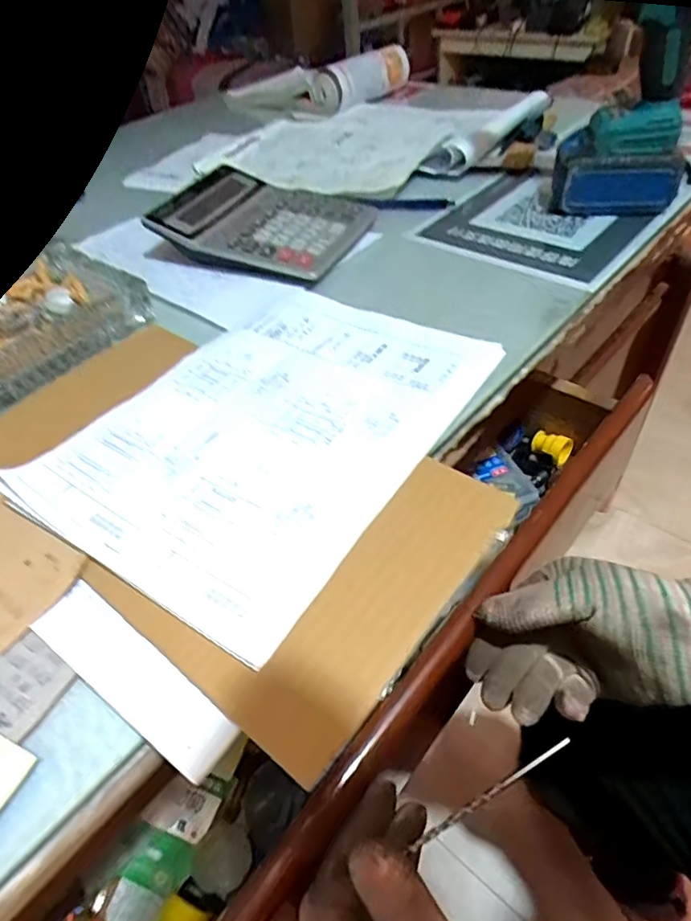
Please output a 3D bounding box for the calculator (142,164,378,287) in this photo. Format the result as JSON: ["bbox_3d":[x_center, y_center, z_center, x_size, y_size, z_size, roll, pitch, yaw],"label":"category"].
[{"bbox_3d":[-0.085,-0.250,0.571,0.198,0.041,0.164,13,51,22],"label":"calculator"}]

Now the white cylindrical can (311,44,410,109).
[{"bbox_3d":[0.032,-0.616,0.878,0.063,0.060,0.189,31,57,31],"label":"white cylindrical can"}]

